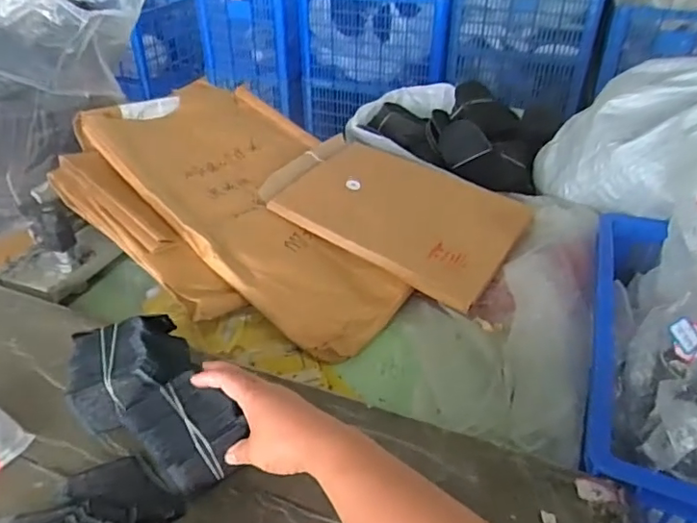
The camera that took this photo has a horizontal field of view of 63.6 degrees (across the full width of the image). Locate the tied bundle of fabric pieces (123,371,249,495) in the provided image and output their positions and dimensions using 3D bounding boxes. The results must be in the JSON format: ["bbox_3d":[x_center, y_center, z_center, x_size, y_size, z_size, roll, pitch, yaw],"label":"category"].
[{"bbox_3d":[-0.151,0.158,0.521,0.074,0.066,0.094,-28,46,-31],"label":"tied bundle of fabric pieces"}]

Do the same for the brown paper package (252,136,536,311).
[{"bbox_3d":[0.070,-0.082,0.880,0.366,0.030,0.249,27,51,18],"label":"brown paper package"}]

